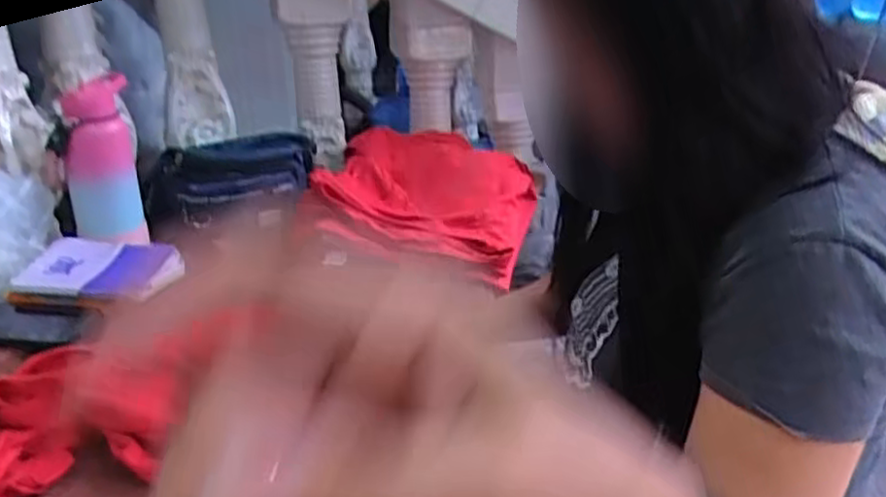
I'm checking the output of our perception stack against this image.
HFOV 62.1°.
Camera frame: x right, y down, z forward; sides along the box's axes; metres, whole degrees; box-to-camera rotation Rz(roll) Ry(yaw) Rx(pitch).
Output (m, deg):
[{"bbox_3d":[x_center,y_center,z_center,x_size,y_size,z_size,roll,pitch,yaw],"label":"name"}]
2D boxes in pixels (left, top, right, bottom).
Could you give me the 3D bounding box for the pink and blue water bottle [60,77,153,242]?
[{"bbox_3d":[-0.483,-0.119,1.038,0.092,0.223,0.097,-9,26,-27],"label":"pink and blue water bottle"}]

